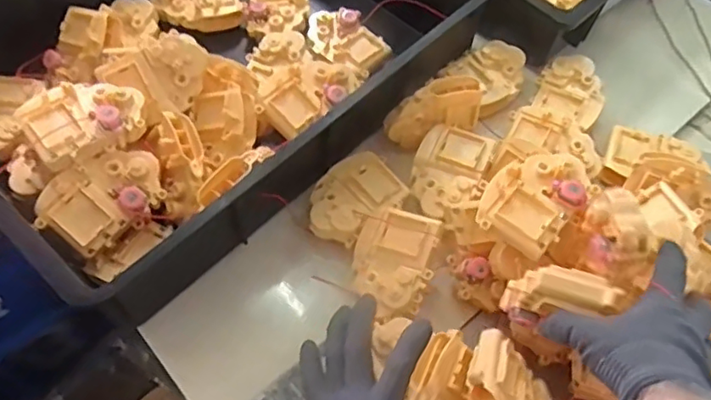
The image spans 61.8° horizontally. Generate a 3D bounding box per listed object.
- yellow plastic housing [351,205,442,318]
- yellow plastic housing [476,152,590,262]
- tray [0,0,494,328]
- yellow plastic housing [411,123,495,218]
[{"bbox_3d":[0.038,0.057,0.532,0.070,0.043,0.087,14,74,32],"label":"yellow plastic housing"},{"bbox_3d":[0.147,-0.005,0.483,0.067,0.027,0.091,35,63,16],"label":"yellow plastic housing"},{"bbox_3d":[-0.139,-0.158,0.612,0.352,0.105,0.524,40,65,18],"label":"tray"},{"bbox_3d":[0.090,-0.027,0.570,0.067,0.024,0.096,17,60,7],"label":"yellow plastic housing"}]

